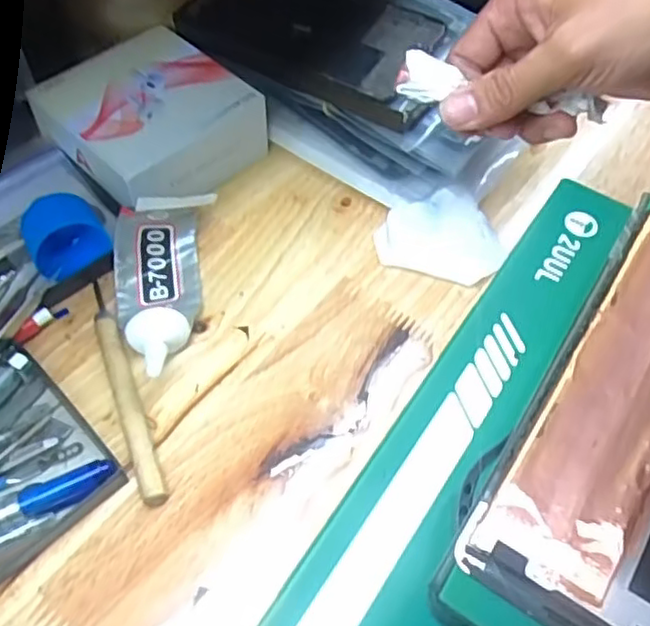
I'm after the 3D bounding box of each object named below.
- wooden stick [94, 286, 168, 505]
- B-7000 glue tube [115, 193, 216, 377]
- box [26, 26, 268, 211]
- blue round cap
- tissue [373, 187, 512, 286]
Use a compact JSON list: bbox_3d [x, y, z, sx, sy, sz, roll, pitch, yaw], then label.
[{"bbox_3d":[-0.099,0.035,0.325,0.011,0.009,0.126,-18,58,-14],"label":"wooden stick"},{"bbox_3d":[-0.090,-0.020,0.352,0.045,0.026,0.117,2,56,-1],"label":"B-7000 glue tube"},{"bbox_3d":[-0.102,-0.109,0.399,0.103,0.051,0.103,39,63,22],"label":"box"},{"bbox_3d":[-0.138,-0.039,0.354,0.039,0.035,0.033,-27,61,-19],"label":"blue round cap"},{"bbox_3d":[0.067,-0.046,0.380,0.070,0.023,0.049,14,56,7],"label":"tissue"}]

